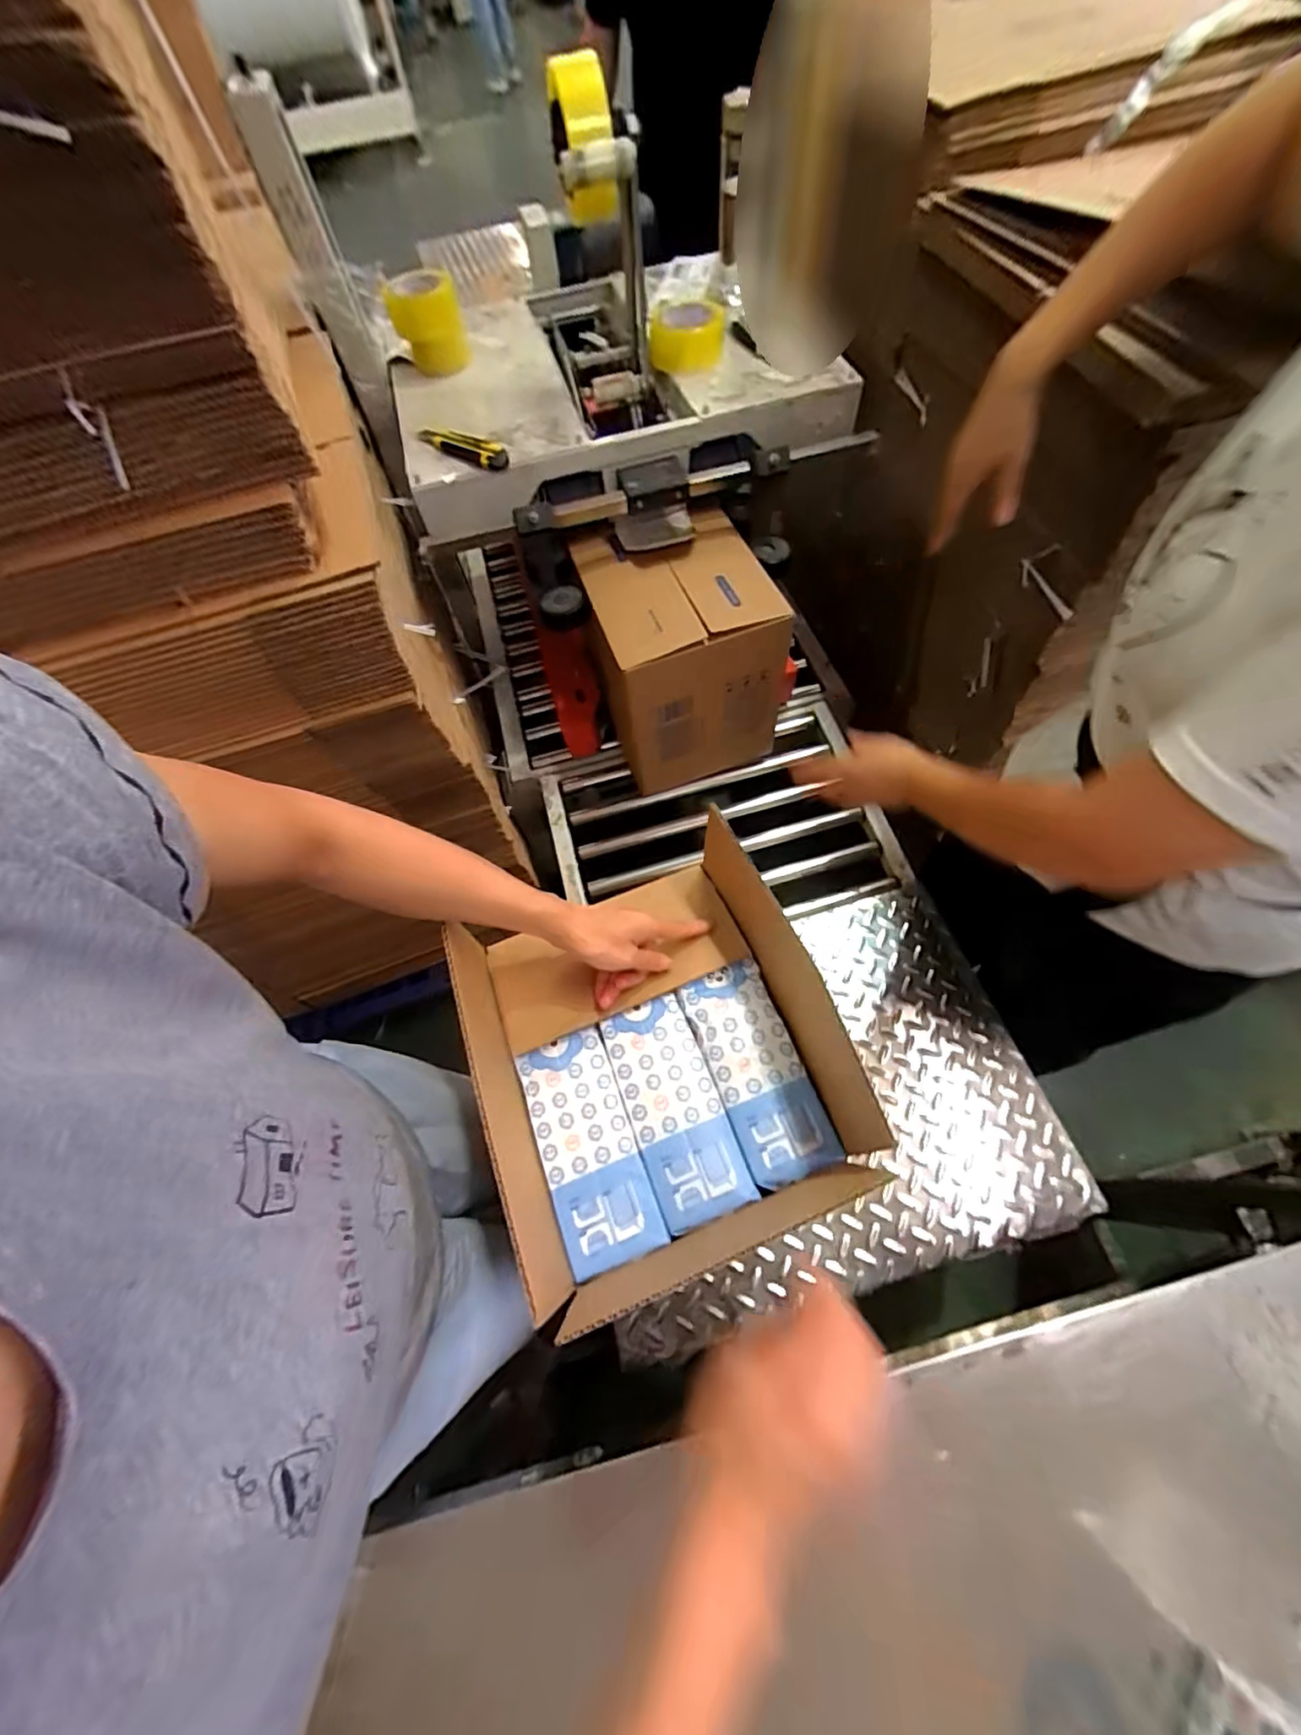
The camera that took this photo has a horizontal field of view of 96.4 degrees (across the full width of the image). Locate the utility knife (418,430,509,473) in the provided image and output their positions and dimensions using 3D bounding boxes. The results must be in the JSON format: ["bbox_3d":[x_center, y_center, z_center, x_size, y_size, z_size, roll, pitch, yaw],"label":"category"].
[{"bbox_3d":[-0.286,-0.639,0.883,0.170,0.025,0.033,30,67,19],"label":"utility knife"}]

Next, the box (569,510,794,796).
[{"bbox_3d":[0.067,-0.362,1.062,0.303,0.363,0.295,-15,61,-4],"label":"box"}]

